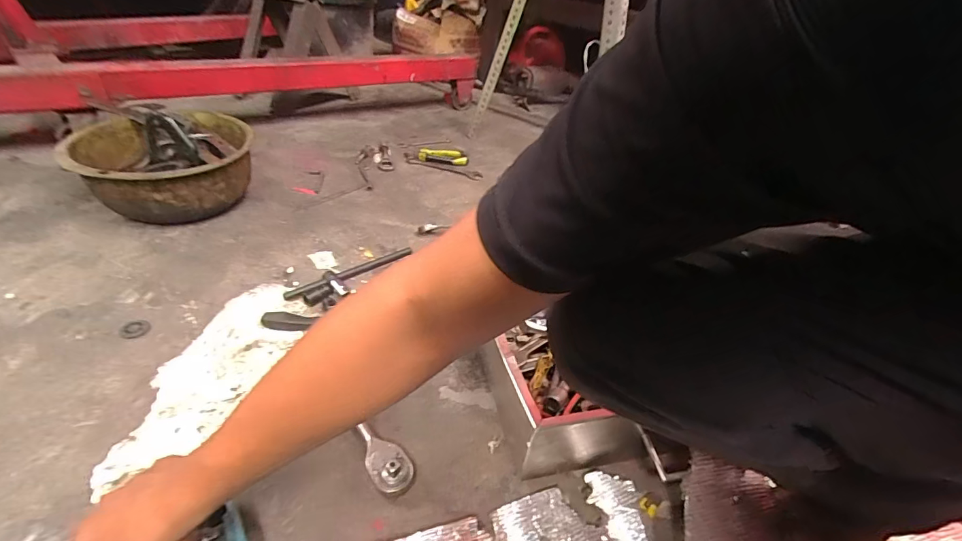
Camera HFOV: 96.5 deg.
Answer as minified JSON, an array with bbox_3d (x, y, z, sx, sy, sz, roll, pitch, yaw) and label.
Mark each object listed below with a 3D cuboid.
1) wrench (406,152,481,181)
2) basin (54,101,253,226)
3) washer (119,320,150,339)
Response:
[{"bbox_3d":[-0.109,-0.284,1.178,0.229,0.016,0.041,16,38,11],"label":"wrench"},{"bbox_3d":[-0.624,-0.212,0.875,0.281,0.150,0.324,-10,41,-21],"label":"basin"},{"bbox_3d":[-0.507,0.086,0.628,0.034,0.005,0.034,-4,39,-14],"label":"washer"}]

